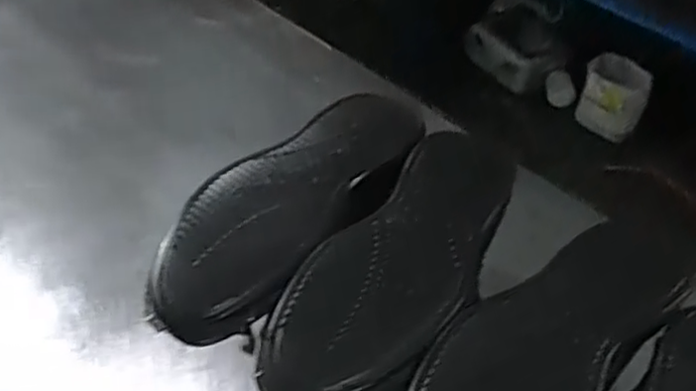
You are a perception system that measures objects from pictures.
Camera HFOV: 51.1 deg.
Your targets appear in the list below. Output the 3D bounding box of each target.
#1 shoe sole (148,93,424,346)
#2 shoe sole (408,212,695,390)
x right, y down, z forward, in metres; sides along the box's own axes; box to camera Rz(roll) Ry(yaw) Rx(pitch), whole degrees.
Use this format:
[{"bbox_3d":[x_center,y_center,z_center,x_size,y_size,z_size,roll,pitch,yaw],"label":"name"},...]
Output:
[{"bbox_3d":[-0.045,0.001,0.577,0.100,0.025,0.278,28,50,21],"label":"shoe sole"},{"bbox_3d":[0.132,0.097,0.487,0.094,0.051,0.284,35,49,27],"label":"shoe sole"}]

